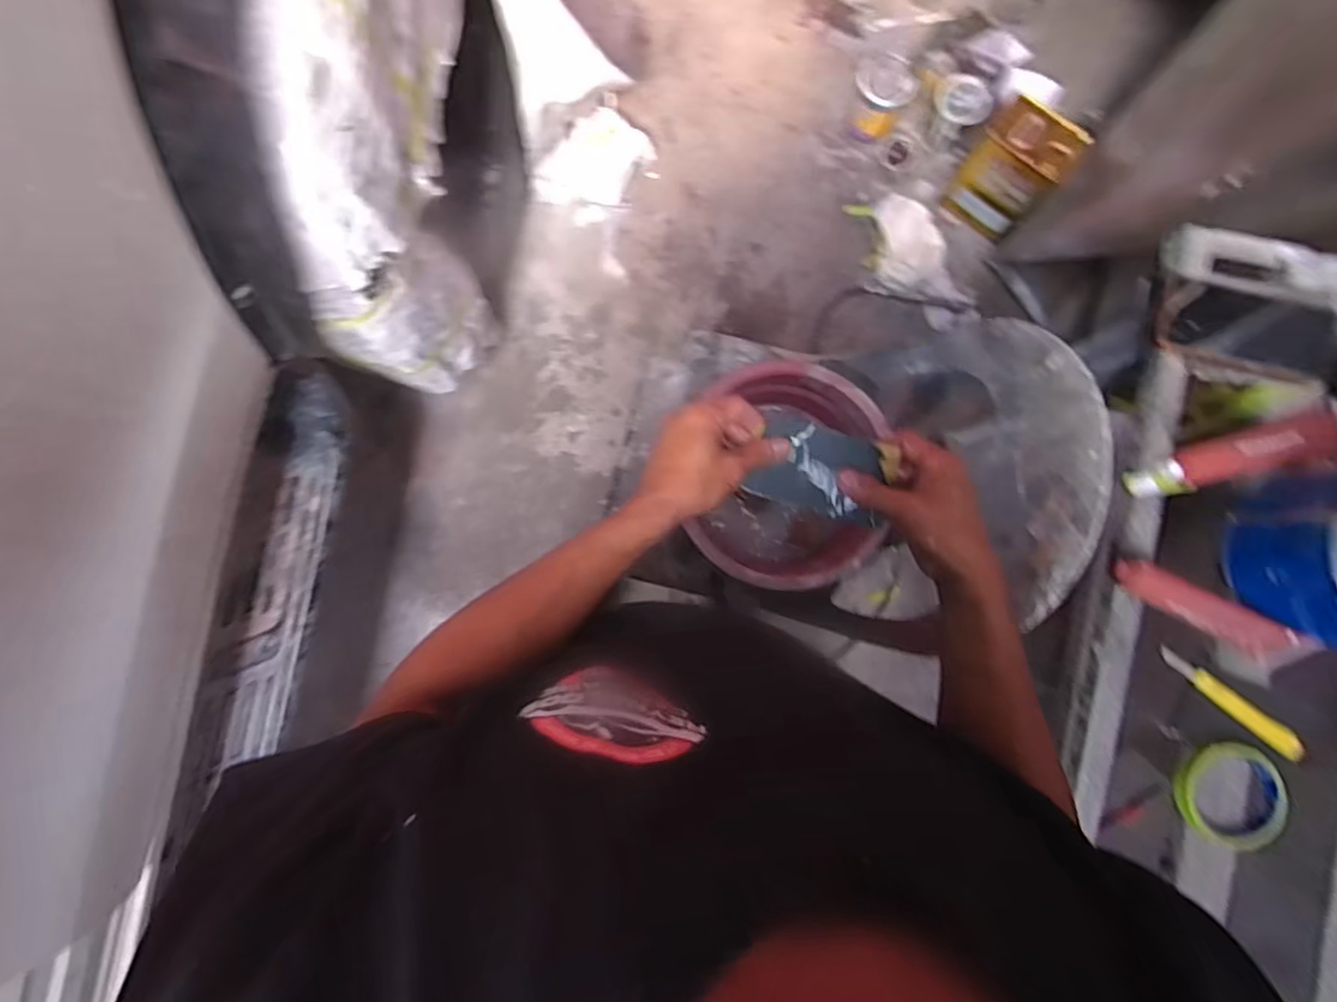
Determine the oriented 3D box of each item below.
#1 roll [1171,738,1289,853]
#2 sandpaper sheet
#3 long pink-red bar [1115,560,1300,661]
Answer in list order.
[{"bbox_3d":[0.532,0.278,0.620,0.084,0.029,0.095,34,89,5],"label":"roll"},{"bbox_3d":[0.121,-0.026,0.524,0.100,0.042,0.069,19,88,5],"label":"sandpaper sheet"},{"bbox_3d":[0.503,0.103,0.621,0.157,0.026,0.032,26,87,3],"label":"long pink-red bar"}]

